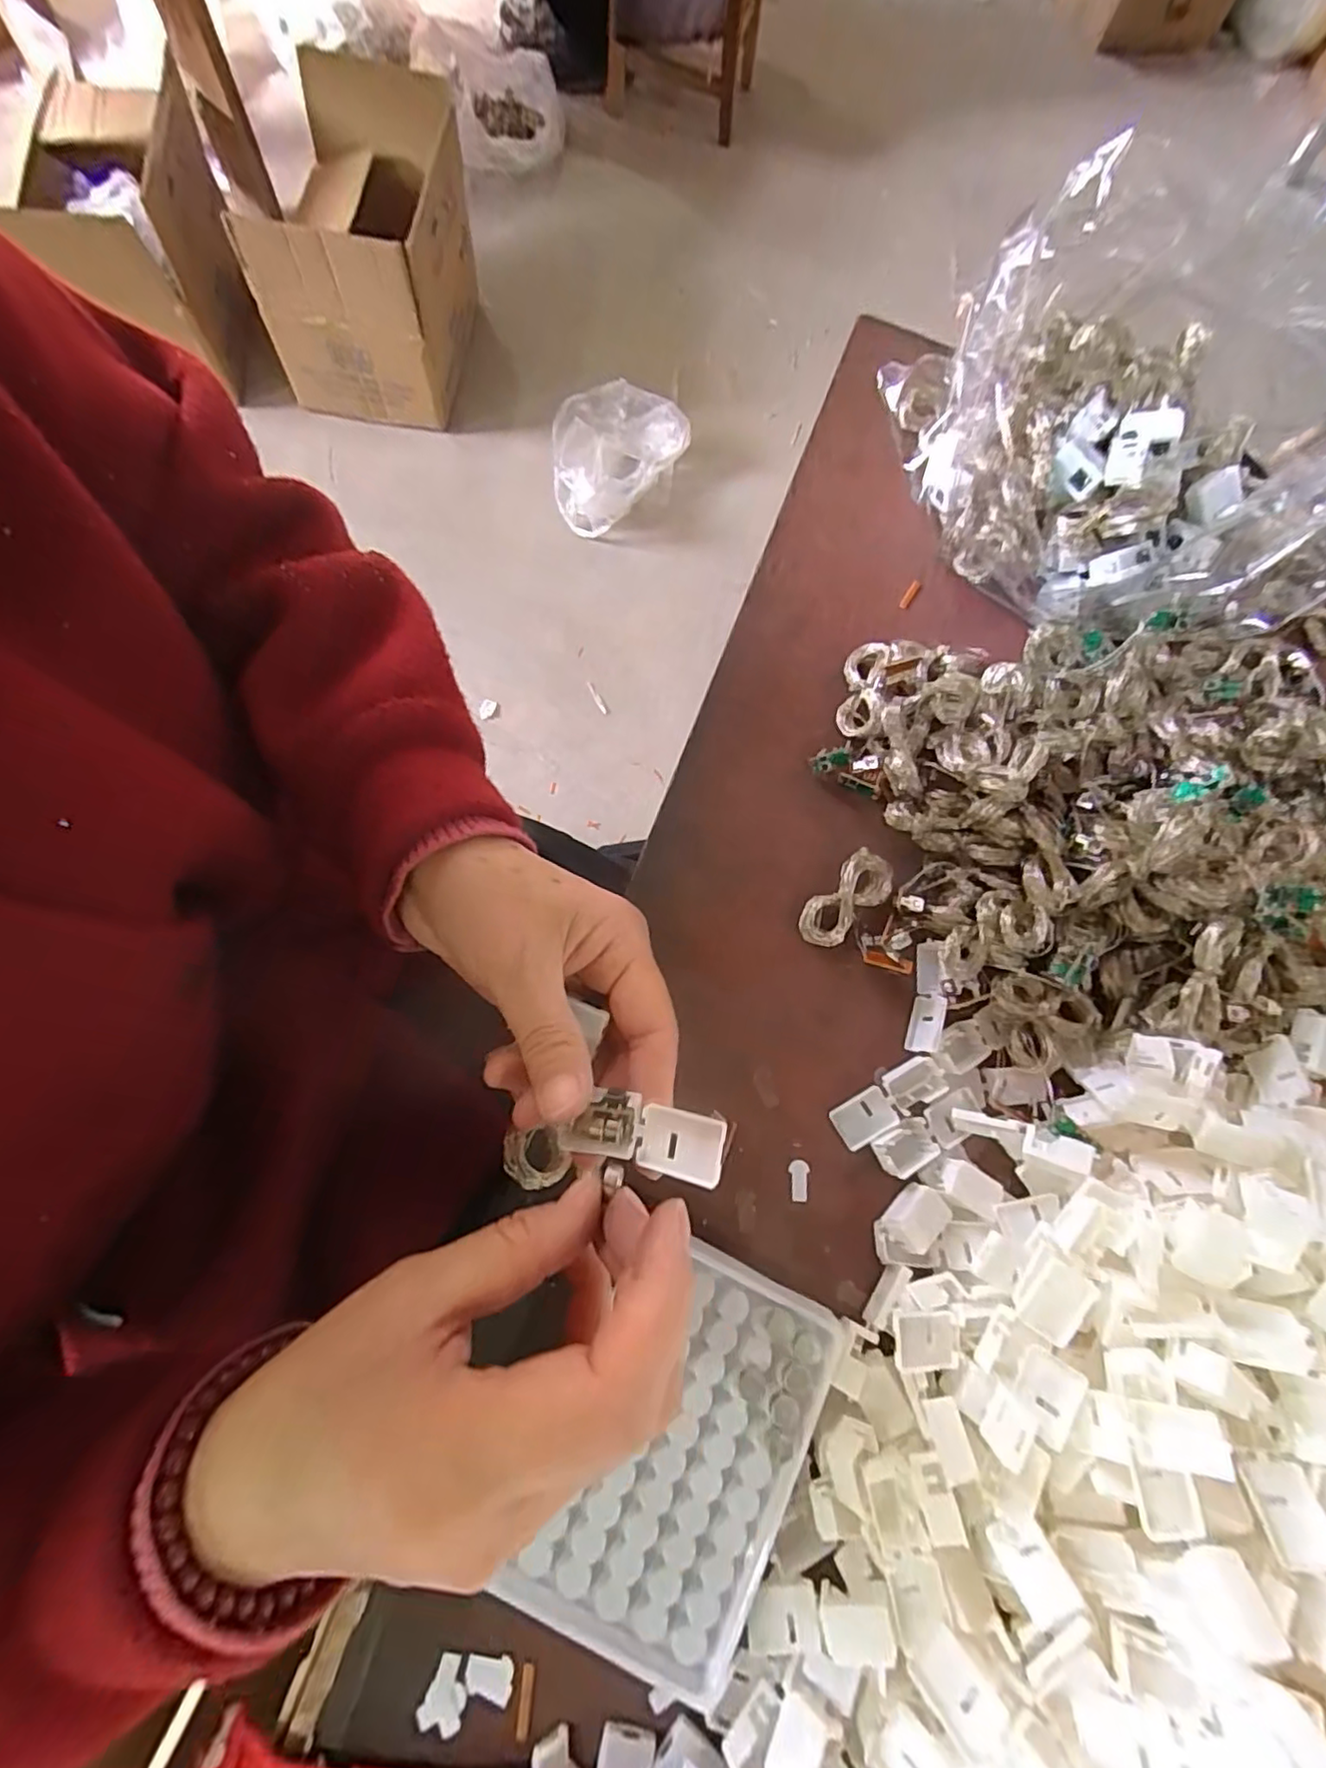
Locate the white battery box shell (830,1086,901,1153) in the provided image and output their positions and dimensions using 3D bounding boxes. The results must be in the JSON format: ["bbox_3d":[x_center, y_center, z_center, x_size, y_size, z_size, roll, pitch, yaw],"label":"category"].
[{"bbox_3d":[0.095,0.111,0.303,0.027,0.005,0.021,-27,79,-12],"label":"white battery box shell"}]

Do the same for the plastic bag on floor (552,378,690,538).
[{"bbox_3d":[-0.104,-0.824,1.217,0.202,0.093,0.288,34,74,4],"label":"plastic bag on floor"}]

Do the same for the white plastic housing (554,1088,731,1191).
[{"bbox_3d":[-0.007,0.081,0.206,0.053,0.009,0.021,4,72,17],"label":"white plastic housing"}]

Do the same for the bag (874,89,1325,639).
[{"bbox_3d":[0.241,-0.244,0.343,0.175,0.146,0.226,-1,75,-8],"label":"bag"}]

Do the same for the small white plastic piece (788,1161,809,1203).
[{"bbox_3d":[0.063,0.137,0.296,0.009,0.004,0.018,8,74,-4],"label":"small white plastic piece"}]

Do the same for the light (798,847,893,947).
[{"bbox_3d":[0.093,0.008,0.328,0.056,0.007,0.026,-43,83,-15],"label":"light"}]

